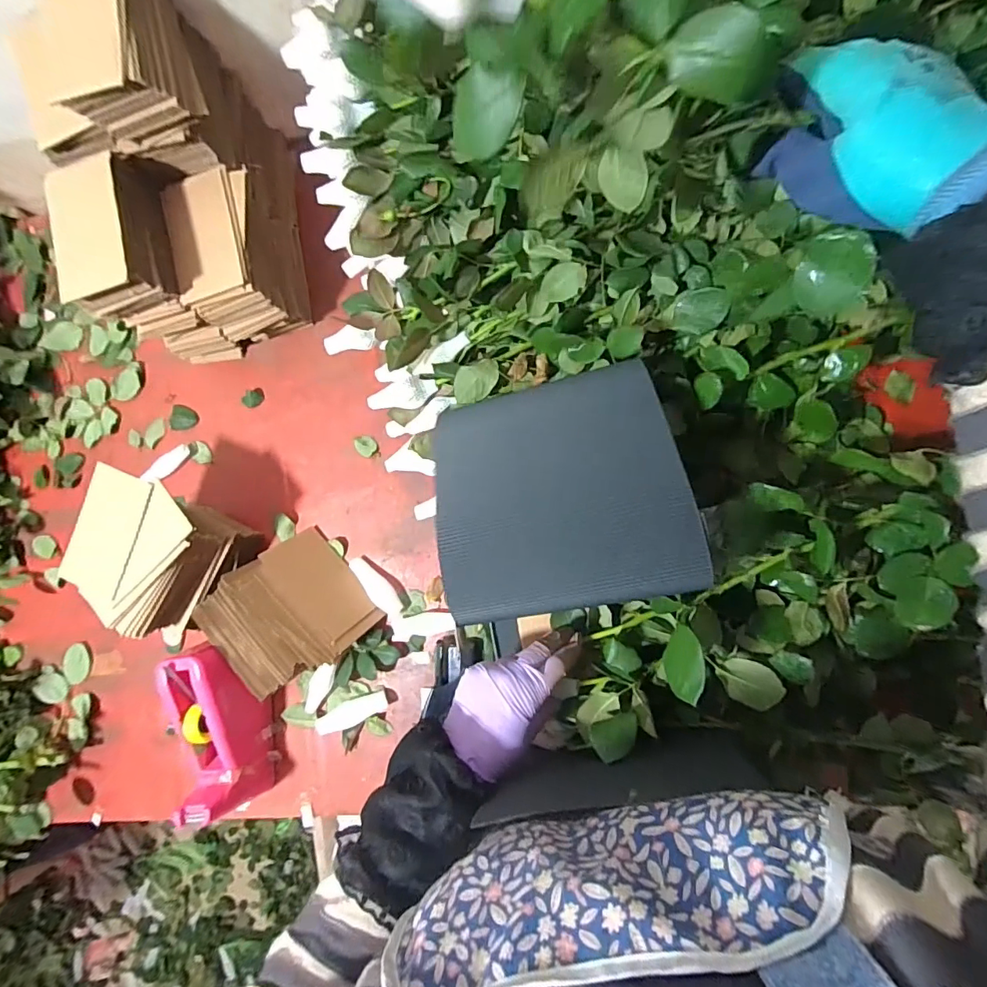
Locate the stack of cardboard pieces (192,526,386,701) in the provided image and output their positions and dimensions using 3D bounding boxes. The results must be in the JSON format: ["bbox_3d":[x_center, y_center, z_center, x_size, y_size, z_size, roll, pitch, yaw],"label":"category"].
[{"bbox_3d":[-0.248,0.148,0.590,0.161,0.074,0.154,-42,81,0],"label":"stack of cardboard pieces"}]

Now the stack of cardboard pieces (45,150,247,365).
[{"bbox_3d":[-0.402,-0.274,0.593,0.102,0.209,0.166,-12,82,4],"label":"stack of cardboard pieces"}]

